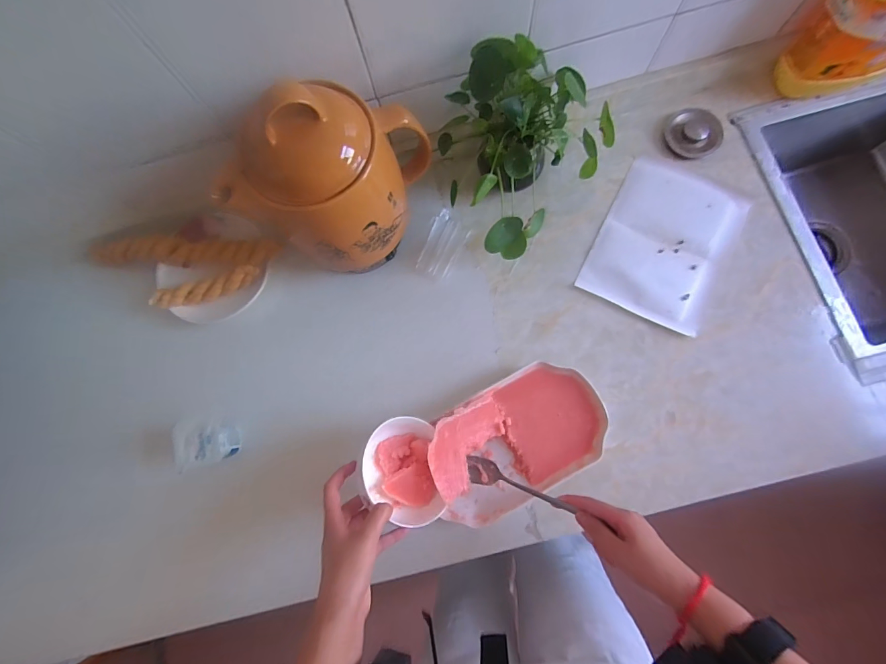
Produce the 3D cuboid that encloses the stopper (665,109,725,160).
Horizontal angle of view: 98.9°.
[{"bbox_3d":[0.391,-0.308,0.587,0.077,0.020,0.068,1,81,4],"label":"stopper"}]

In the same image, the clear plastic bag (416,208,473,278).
[{"bbox_3d":[0.000,-0.136,0.587,0.062,0.008,0.097,29,84,7],"label":"clear plastic bag"}]

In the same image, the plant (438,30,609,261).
[{"bbox_3d":[0.122,-0.240,0.490,0.228,0.215,0.195,-28,81,-1],"label":"plant"}]

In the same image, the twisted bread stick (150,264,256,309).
[{"bbox_3d":[-0.352,-0.067,0.564,0.151,0.025,0.034,-14,78,1],"label":"twisted bread stick"}]

